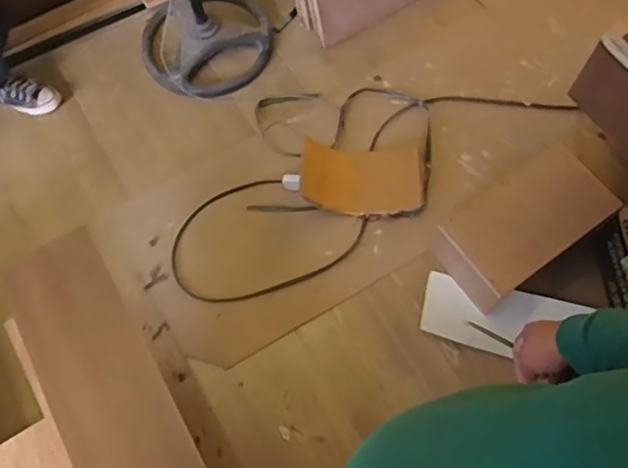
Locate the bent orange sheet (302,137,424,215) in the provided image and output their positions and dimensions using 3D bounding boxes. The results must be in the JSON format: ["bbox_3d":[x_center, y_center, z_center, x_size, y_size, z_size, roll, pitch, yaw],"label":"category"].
[{"bbox_3d":[0.131,-0.152,1.565,0.320,0.083,0.193,-3,67,1],"label":"bent orange sheet"}]

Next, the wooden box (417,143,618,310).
[{"bbox_3d":[0.498,-0.020,1.442,0.366,0.201,0.223,-36,76,-11],"label":"wooden box"}]

